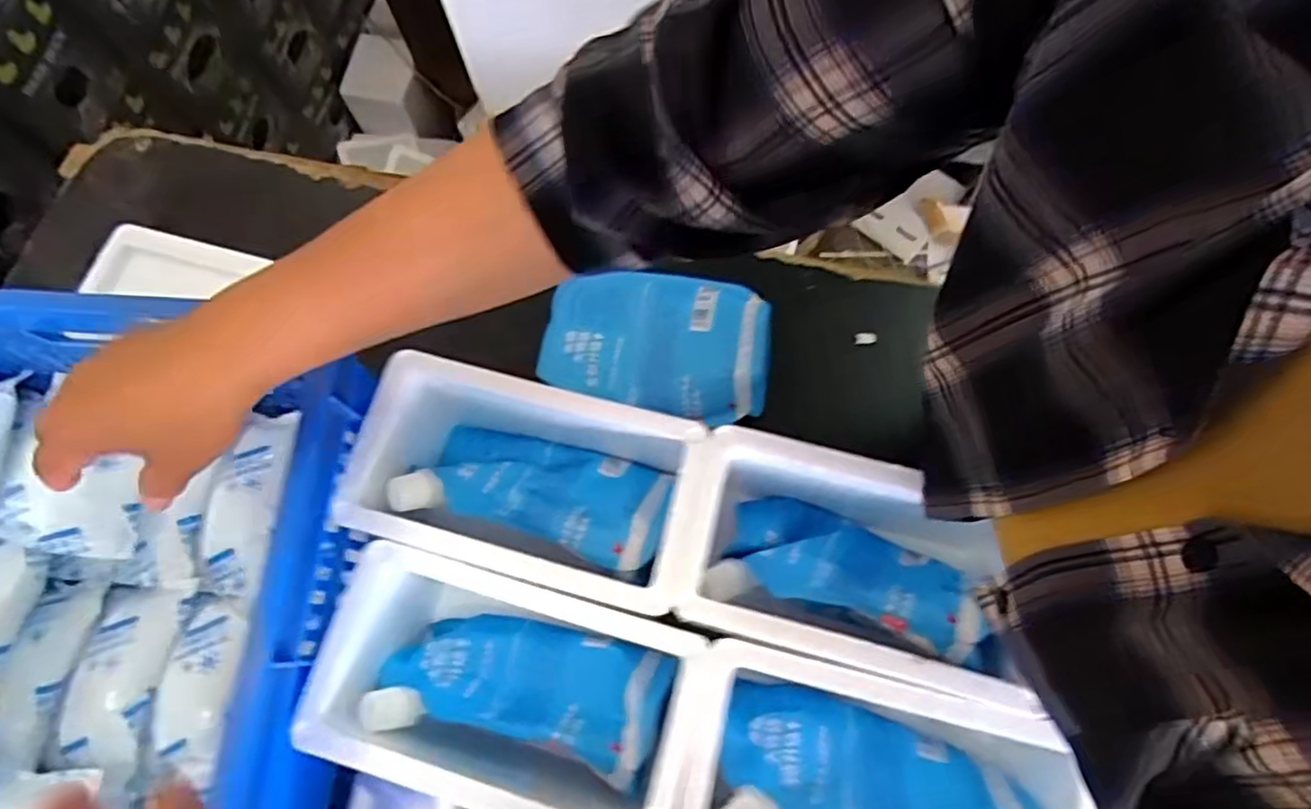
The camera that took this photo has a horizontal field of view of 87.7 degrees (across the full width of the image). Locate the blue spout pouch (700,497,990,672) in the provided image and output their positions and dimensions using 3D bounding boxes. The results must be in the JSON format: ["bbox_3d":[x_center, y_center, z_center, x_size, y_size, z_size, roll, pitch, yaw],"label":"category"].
[{"bbox_3d":[0.135,0.113,0.477,0.173,0.121,0.034,12,114,21],"label":"blue spout pouch"}]

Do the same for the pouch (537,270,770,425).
[{"bbox_3d":[0.000,-0.060,0.580,0.197,0.037,0.113,11,72,6],"label":"pouch"}]

